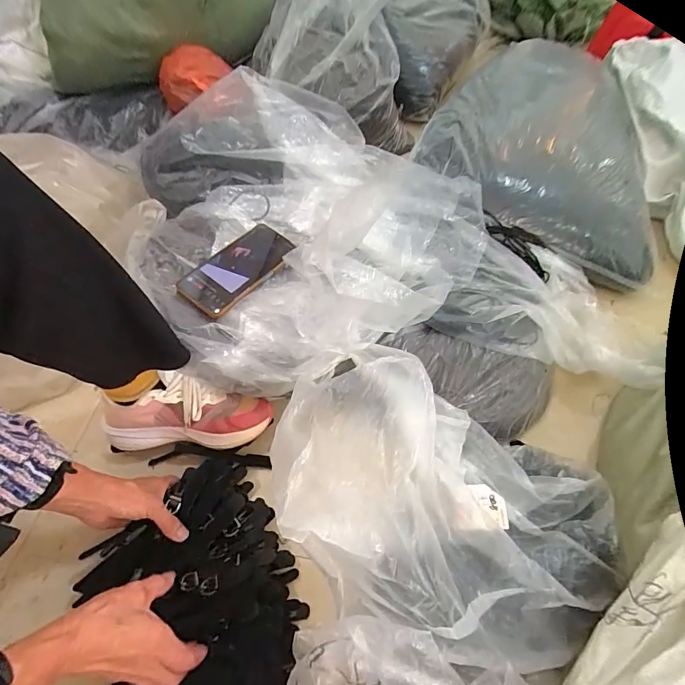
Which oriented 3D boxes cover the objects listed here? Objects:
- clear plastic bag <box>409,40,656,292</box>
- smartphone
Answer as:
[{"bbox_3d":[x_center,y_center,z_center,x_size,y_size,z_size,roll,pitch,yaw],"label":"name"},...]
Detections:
[{"bbox_3d":[0.434,-0.413,0.830,0.493,0.148,0.530,21,61,10],"label":"clear plastic bag"},{"bbox_3d":[-0.140,-0.100,0.525,0.081,0.010,0.156,35,65,17],"label":"smartphone"}]

